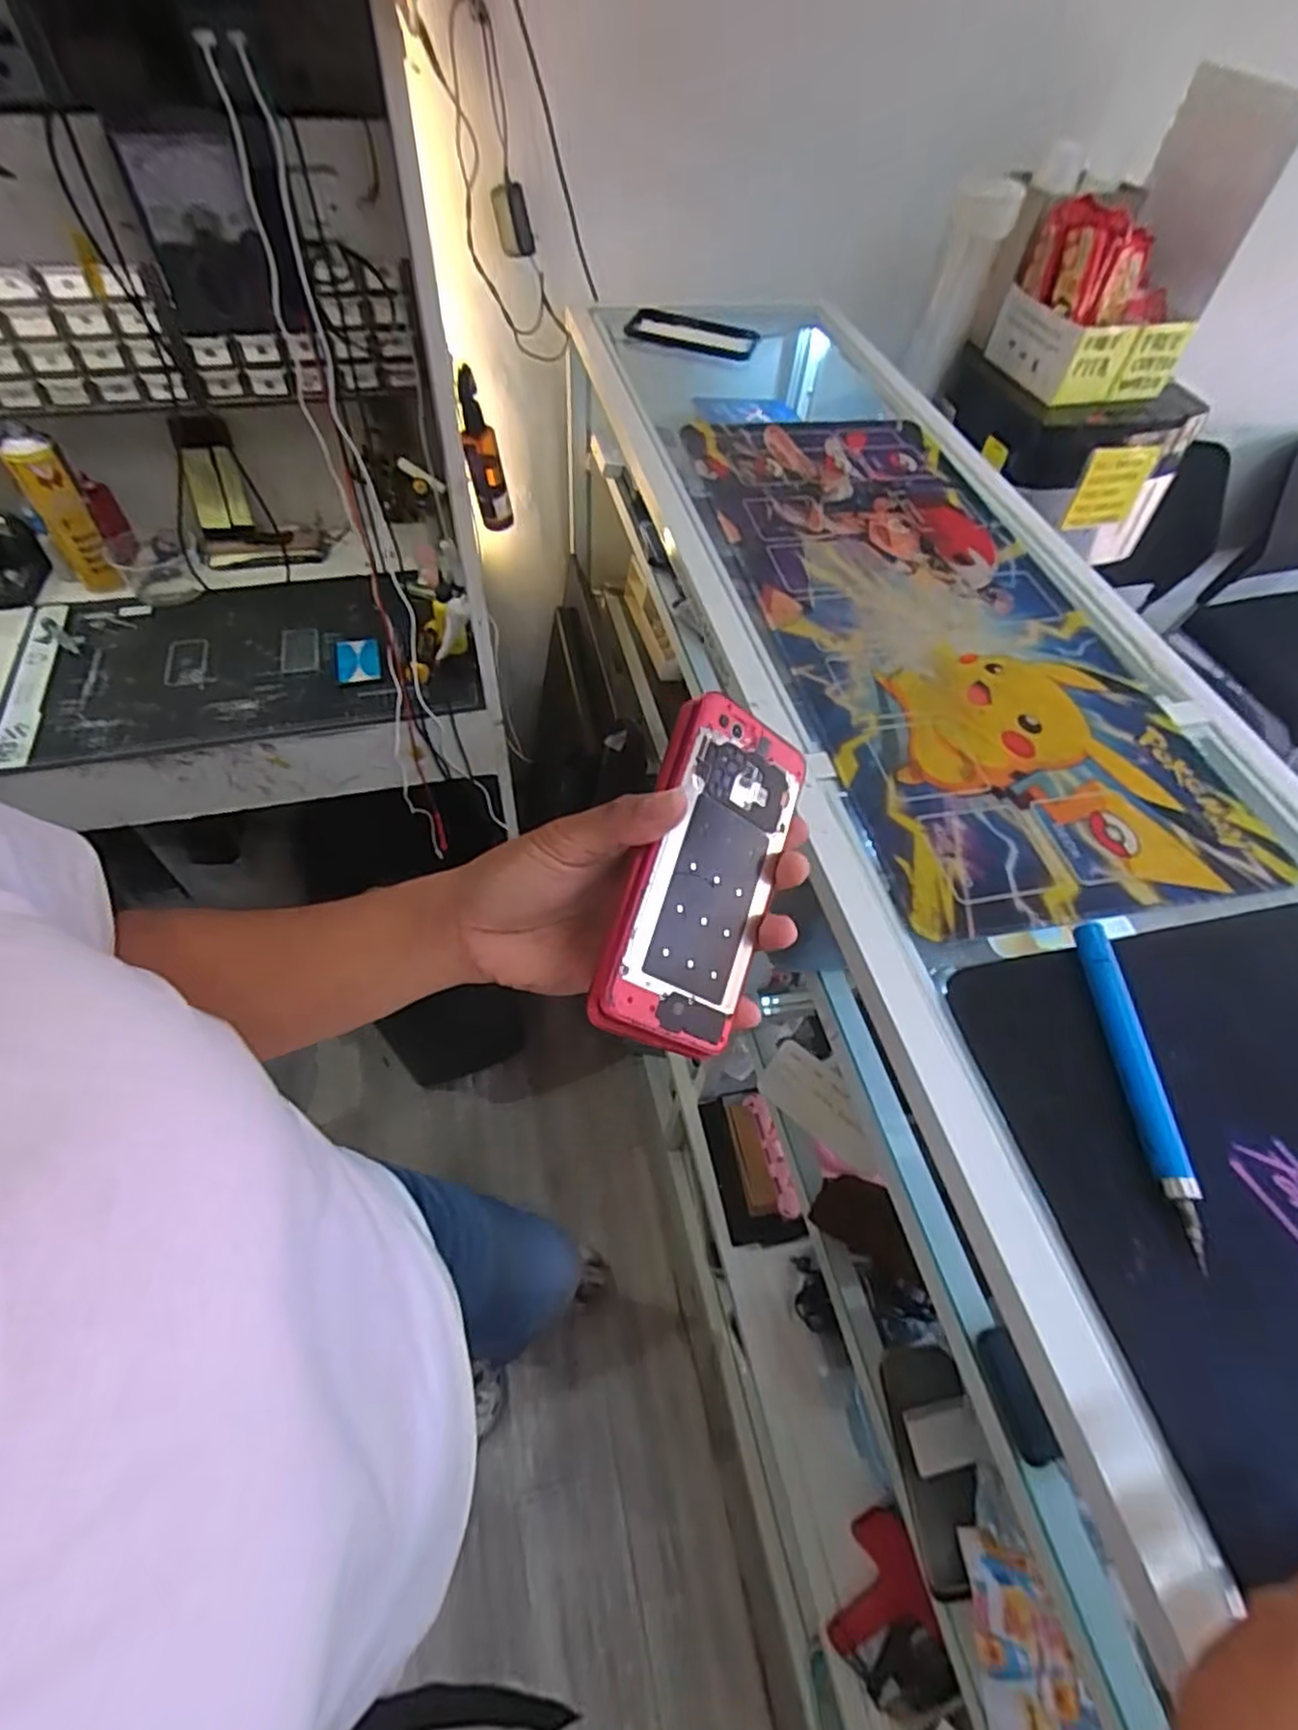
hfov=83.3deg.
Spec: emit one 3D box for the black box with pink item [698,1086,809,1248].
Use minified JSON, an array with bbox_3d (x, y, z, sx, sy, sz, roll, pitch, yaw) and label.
[{"bbox_3d":[0.155,0.461,1.123,0.099,0.072,0.221,-10,56,-10],"label":"black box with pink item"}]

